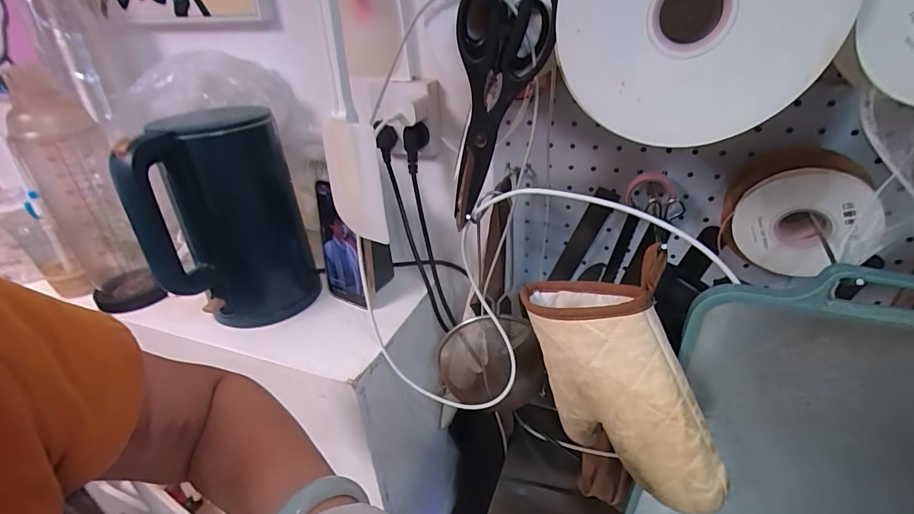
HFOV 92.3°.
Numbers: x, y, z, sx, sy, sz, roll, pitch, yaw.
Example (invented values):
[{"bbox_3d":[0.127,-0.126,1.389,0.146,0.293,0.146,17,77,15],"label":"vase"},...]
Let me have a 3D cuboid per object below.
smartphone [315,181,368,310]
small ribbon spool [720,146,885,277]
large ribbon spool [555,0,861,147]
[{"bbox_3d":[-0.149,-0.013,0.552,0.065,0.157,0.006,12,26,31],"label":"smartphone"},{"bbox_3d":[0.301,-0.039,0.390,0.106,0.105,0.039,15,35,29],"label":"small ribbon spool"},{"bbox_3d":[0.131,-0.141,0.251,0.144,0.141,0.019,15,35,29],"label":"large ribbon spool"}]

